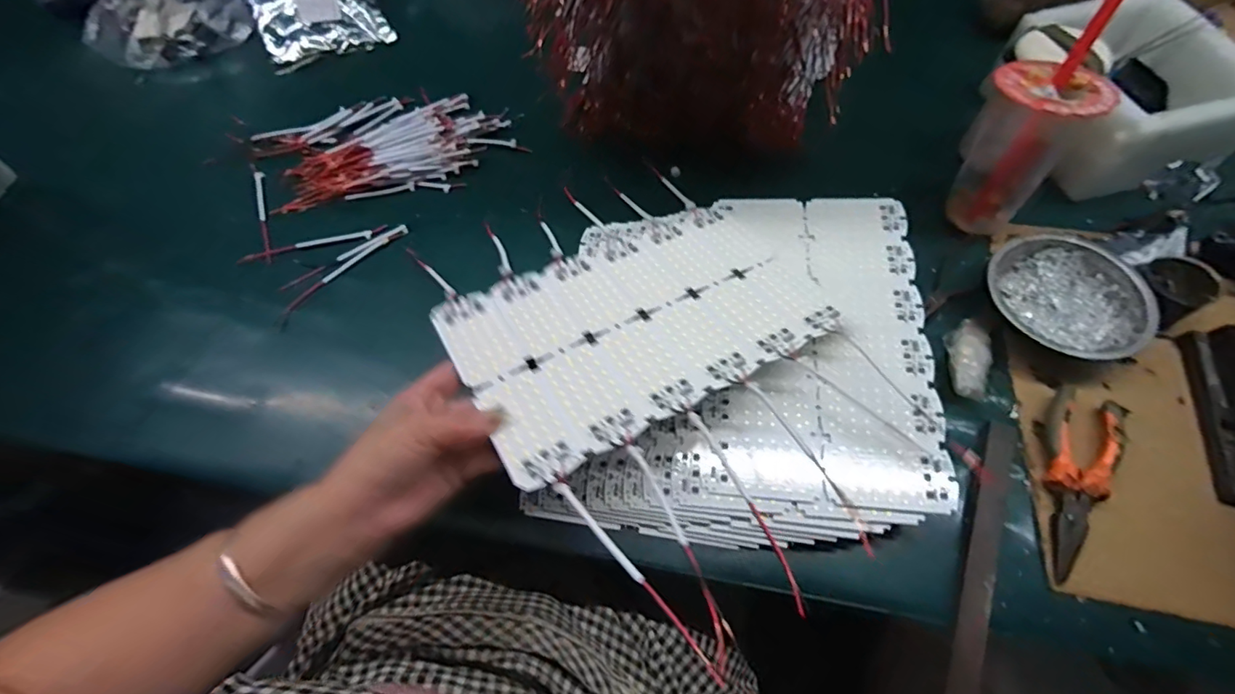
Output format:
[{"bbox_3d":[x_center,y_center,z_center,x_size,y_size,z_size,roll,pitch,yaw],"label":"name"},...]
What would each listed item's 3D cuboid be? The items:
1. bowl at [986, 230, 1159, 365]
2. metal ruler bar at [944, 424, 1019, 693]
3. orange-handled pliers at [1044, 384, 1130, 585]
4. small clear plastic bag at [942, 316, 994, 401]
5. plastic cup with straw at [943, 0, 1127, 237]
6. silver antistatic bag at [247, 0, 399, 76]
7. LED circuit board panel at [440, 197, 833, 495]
[{"bbox_3d":[0.406,-0.046,0.473,0.123,0.040,0.123,0,63,1],"label":"bowl"},{"bbox_3d":[0.272,0.160,0.383,0.026,0.008,0.233,23,66,12],"label":"metal ruler bar"},{"bbox_3d":[0.356,0.100,0.406,0.053,0.024,0.154,30,67,15],"label":"orange-handled pliers"},{"bbox_3d":[0.307,0.008,0.453,0.040,0.015,0.076,21,65,11],"label":"small clear plastic bag"},{"bbox_3d":[0.372,-0.204,0.466,0.082,0.191,0.092,39,70,19],"label":"plastic cup with straw"},{"bbox_3d":[-0.396,-0.453,0.691,0.162,0.014,0.133,-27,93,-14],"label":"silver antistatic bag"},{"bbox_3d":[0.019,-0.026,0.425,0.290,0.006,0.183,-24,55,-20],"label":"LED circuit board panel"}]

